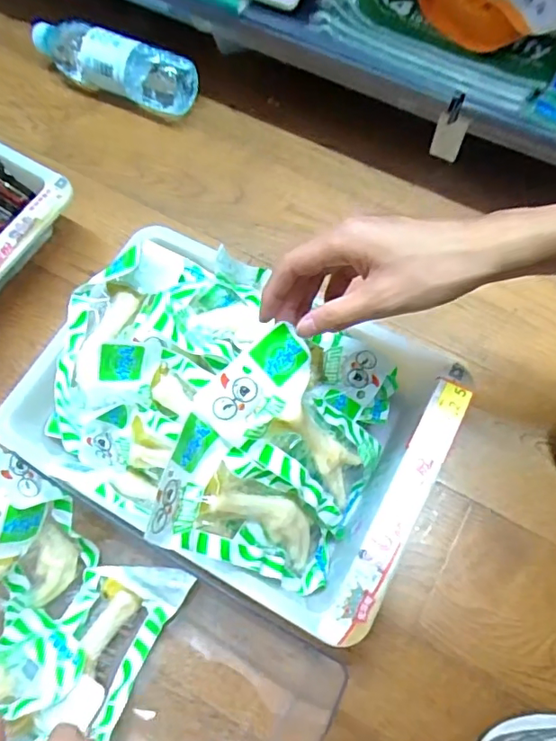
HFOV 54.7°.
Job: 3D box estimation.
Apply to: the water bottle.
[{"bbox_3d":[-0.215,-0.386,0.684,0.226,0.065,0.054,23,69,11],"label":"water bottle"}]

